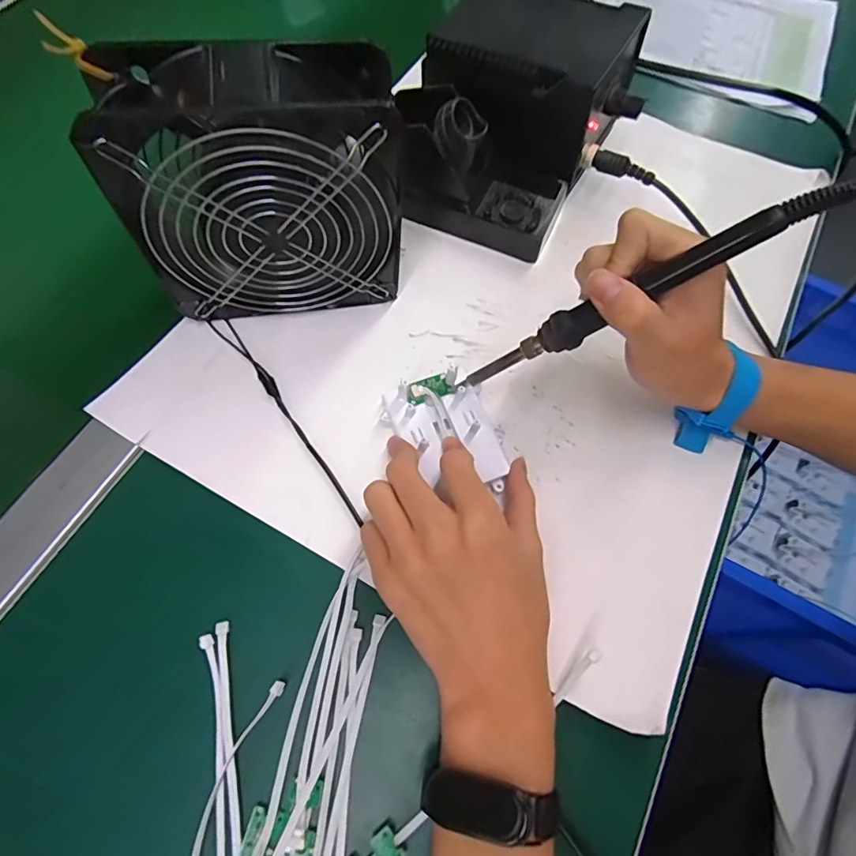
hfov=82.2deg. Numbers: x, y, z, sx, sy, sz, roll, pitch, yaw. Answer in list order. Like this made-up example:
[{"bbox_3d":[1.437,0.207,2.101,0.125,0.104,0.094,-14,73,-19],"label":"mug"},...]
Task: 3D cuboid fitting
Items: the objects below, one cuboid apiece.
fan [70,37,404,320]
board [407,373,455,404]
[{"bbox_3d":[-0.092,-0.131,0.296,0.151,0.152,0.057,-9,68,-6],"label":"fan"},{"bbox_3d":[0.000,-0.026,0.324,0.031,0.004,0.017,-25,72,-15],"label":"board"}]

